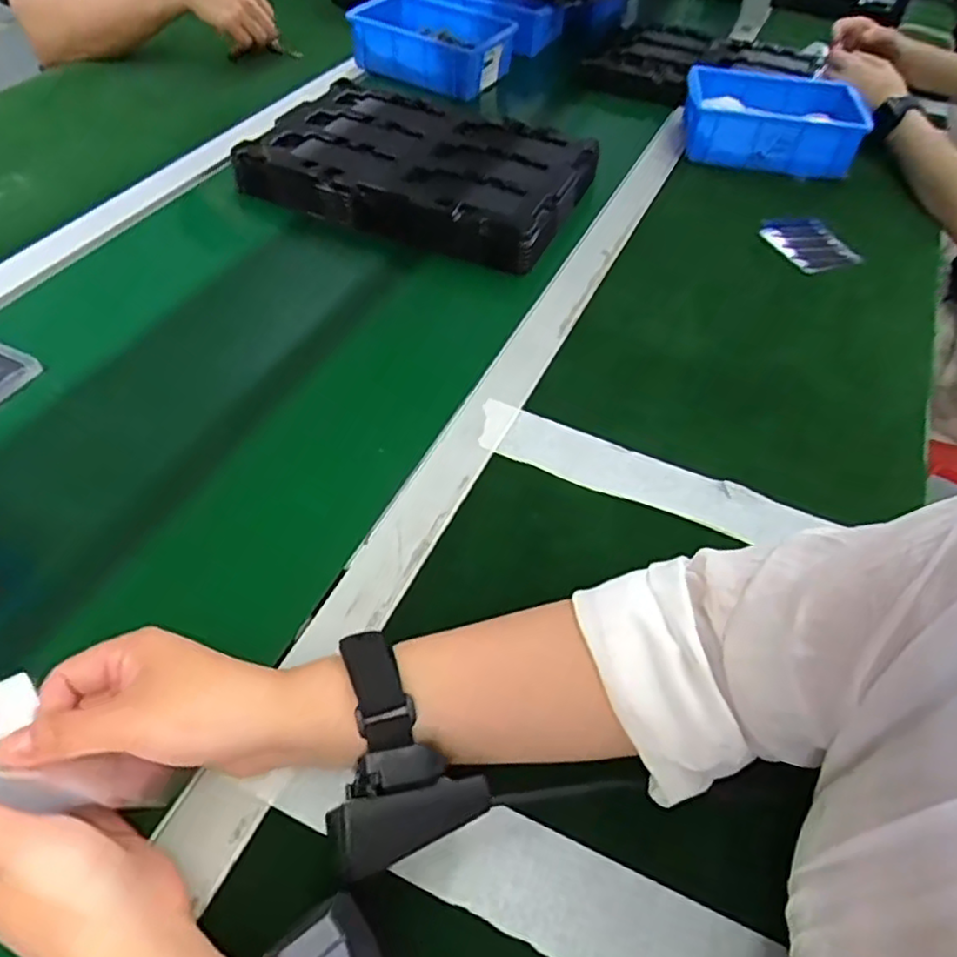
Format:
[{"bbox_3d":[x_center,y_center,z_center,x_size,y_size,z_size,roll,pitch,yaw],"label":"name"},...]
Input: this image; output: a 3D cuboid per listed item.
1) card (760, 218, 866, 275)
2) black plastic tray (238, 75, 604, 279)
[{"bbox_3d":[0.388,-0.273,0.813,0.094,0.016,0.109,-15,52,-15],"label":"card"},{"bbox_3d":[-0.060,-0.354,0.782,0.346,0.043,0.259,19,51,12],"label":"black plastic tray"}]

